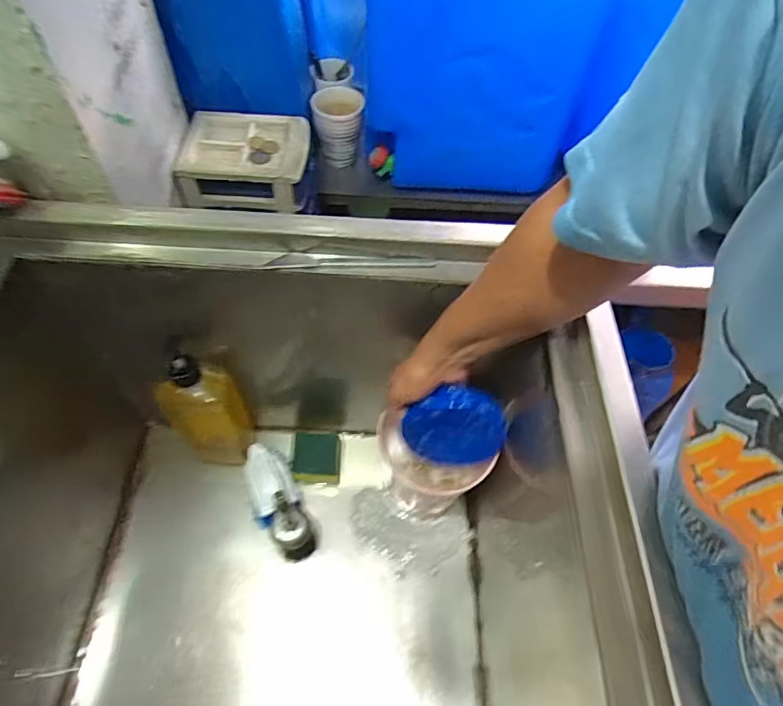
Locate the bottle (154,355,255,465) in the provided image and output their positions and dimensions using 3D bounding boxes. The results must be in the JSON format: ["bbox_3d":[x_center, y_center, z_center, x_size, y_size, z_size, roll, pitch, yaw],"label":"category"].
[{"bbox_3d":[-0.242,0.083,0.685,0.093,0.252,0.065,4,57,-2],"label":"bottle"}]

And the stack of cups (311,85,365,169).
[{"bbox_3d":[-0.093,-0.391,0.869,0.083,0.098,0.089,-4,58,-7],"label":"stack of cups"}]

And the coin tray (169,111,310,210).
[{"bbox_3d":[-0.202,-0.272,0.713,0.169,0.052,0.147,3,57,-2],"label":"coin tray"}]

